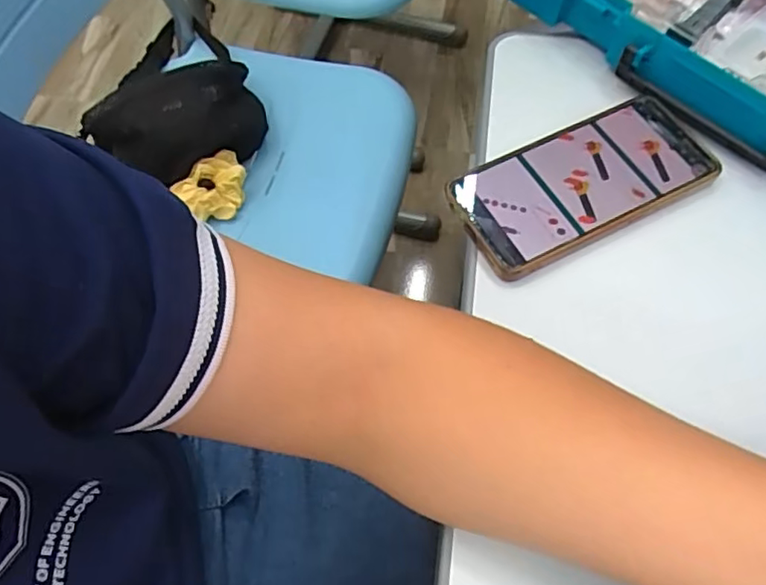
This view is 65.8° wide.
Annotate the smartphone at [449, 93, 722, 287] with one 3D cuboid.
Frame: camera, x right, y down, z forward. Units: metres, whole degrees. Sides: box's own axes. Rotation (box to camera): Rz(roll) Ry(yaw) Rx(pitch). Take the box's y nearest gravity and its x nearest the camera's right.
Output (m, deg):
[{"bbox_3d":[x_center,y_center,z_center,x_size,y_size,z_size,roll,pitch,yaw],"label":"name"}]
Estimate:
[{"bbox_3d":[0.121,-0.067,0.357,0.156,0.016,0.071,-22,65,-12],"label":"smartphone"}]

